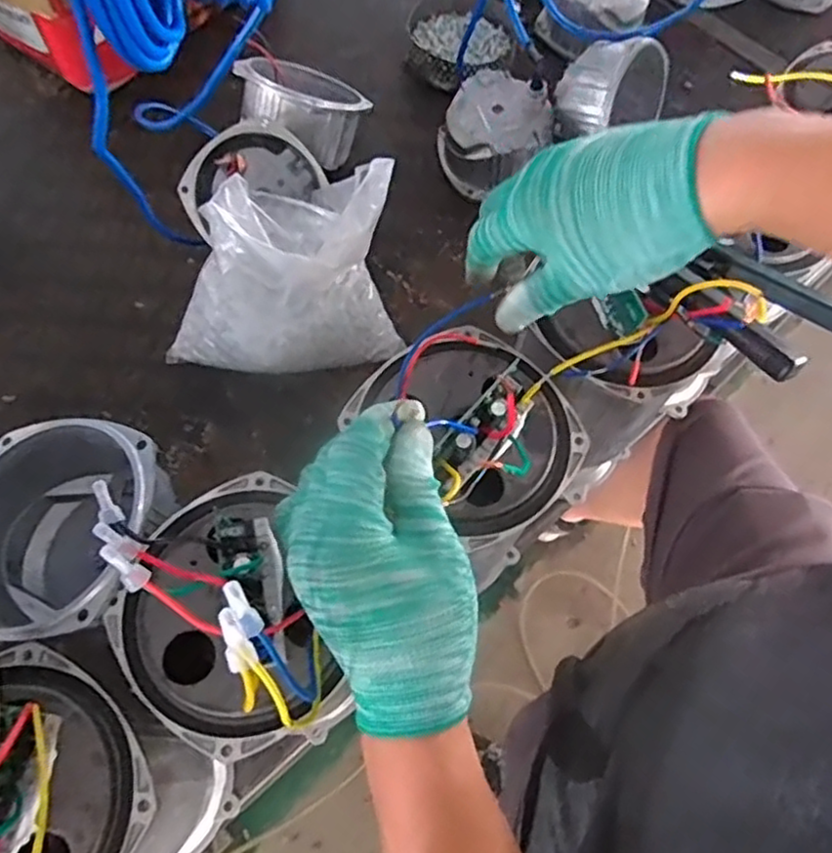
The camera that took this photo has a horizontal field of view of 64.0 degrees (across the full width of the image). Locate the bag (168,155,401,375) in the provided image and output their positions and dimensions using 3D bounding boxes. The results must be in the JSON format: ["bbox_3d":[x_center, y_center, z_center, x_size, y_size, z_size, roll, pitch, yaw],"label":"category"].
[{"bbox_3d":[-0.130,-0.138,0.621,0.226,0.176,0.148,-22,69,-11],"label":"bag"}]

